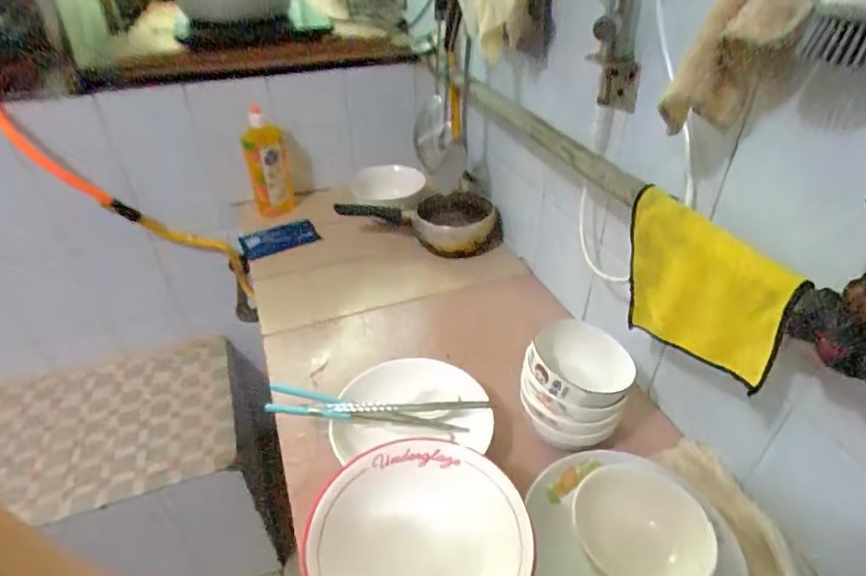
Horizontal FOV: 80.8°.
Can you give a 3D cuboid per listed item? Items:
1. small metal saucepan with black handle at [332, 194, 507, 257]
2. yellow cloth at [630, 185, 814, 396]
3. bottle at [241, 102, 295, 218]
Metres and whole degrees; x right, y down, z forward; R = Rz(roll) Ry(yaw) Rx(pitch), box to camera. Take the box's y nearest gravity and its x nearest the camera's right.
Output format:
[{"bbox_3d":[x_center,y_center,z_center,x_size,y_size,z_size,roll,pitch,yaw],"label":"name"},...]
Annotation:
[{"bbox_3d":[-0.023,-0.106,0.952,0.291,0.097,0.126,-4,37,-5],"label":"small metal saucepan with black handle"},{"bbox_3d":[0.232,0.005,0.451,0.028,0.119,0.179,-12,39,-14],"label":"yellow cloth"},{"bbox_3d":[-0.325,-0.239,1.004,0.074,0.222,0.051,-10,38,-13],"label":"bottle"}]

